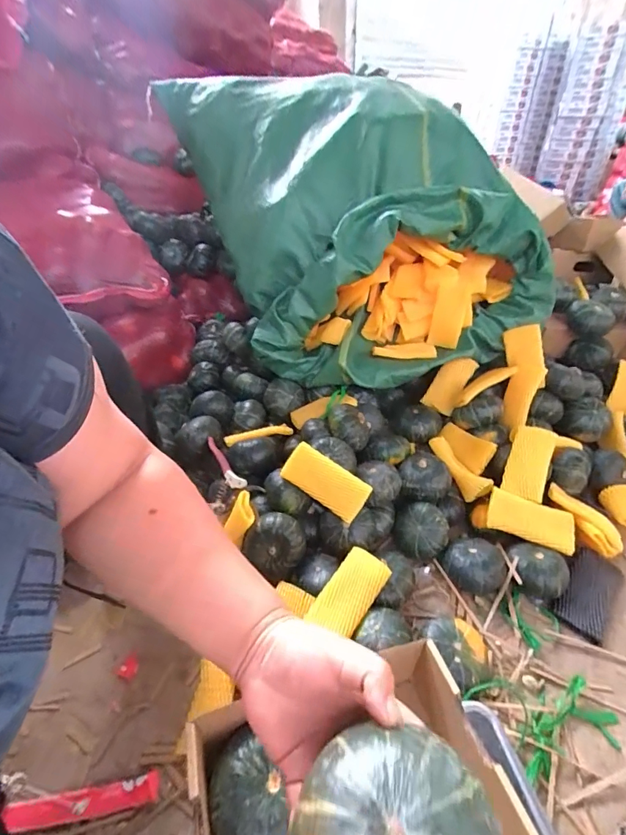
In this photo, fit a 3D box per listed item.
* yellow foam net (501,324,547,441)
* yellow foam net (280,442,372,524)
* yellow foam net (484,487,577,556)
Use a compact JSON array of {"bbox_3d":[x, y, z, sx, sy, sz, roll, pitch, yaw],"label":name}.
[{"bbox_3d":[0.449,-0.078,0.876,0.090,0.039,0.255,10,74,15],"label":"yellow foam net"},{"bbox_3d":[0.020,0.107,0.682,0.144,0.008,0.069,33,88,13],"label":"yellow foam net"},{"bbox_3d":[0.371,0.176,0.698,0.134,0.021,0.071,15,69,19],"label":"yellow foam net"}]

